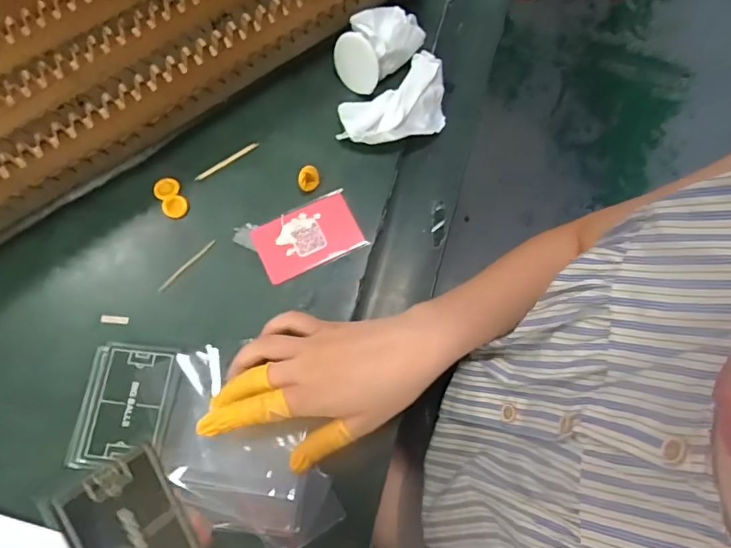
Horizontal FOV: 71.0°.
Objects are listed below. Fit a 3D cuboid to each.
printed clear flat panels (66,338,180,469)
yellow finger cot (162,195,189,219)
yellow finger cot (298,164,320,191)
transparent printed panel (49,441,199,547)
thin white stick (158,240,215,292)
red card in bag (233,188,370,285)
[{"bbox_3d":[-0.183,0.098,0.387,0.069,0.008,0.088,5,73,1],"label":"printed clear flat panels"},{"bbox_3d":[-0.164,-0.058,0.441,0.021,0.004,0.020,0,73,0],"label":"yellow finger cot"},{"bbox_3d":[-0.049,-0.083,0.444,0.018,0.011,0.018,0,73,0],"label":"yellow finger cot"},{"bbox_3d":[-0.118,0.133,0.262,0.009,0.053,0.078,-18,96,38],"label":"transparent printed panel"},{"bbox_3d":[-0.151,-0.008,0.432,0.061,0.004,0.005,-43,78,-12],"label":"thin white stick"},{"bbox_3d":[-0.055,-0.031,0.436,0.096,0.004,0.059,-24,75,-7],"label":"red card in bag"}]

